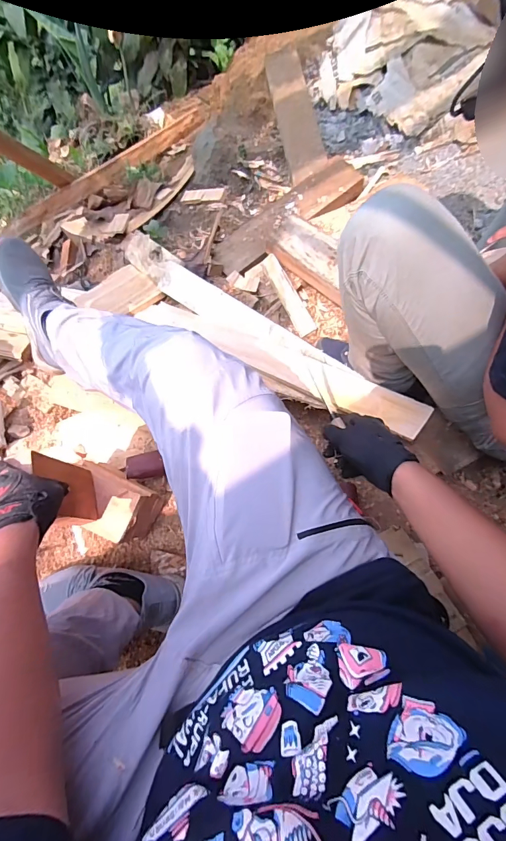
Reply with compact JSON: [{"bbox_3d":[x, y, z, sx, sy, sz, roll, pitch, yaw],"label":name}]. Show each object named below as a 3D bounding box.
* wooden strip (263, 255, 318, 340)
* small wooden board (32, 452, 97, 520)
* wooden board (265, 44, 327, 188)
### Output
[{"bbox_3d":[0.091,-0.324,0.992,0.047,0.014,0.228,-29,86,31],"label":"wooden strip"},{"bbox_3d":[-0.288,0.108,0.604,0.009,0.162,0.089,-14,72,2],"label":"small wooden board"},{"bbox_3d":[0.136,-1.034,1.285,0.125,0.034,0.582,-15,72,21],"label":"wooden board"}]

